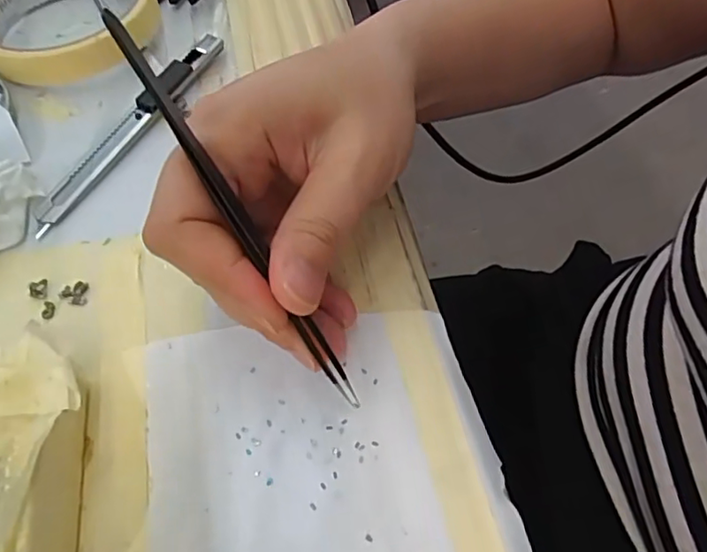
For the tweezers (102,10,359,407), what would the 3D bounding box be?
[{"bbox_3d":[-0.033,-0.014,0.177,0.006,0.008,0.135,-37,108,-23],"label":"tweezers"}]

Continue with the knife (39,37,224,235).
[{"bbox_3d":[-0.098,-0.070,0.264,0.012,0.010,0.130,22,59,11],"label":"knife"}]

